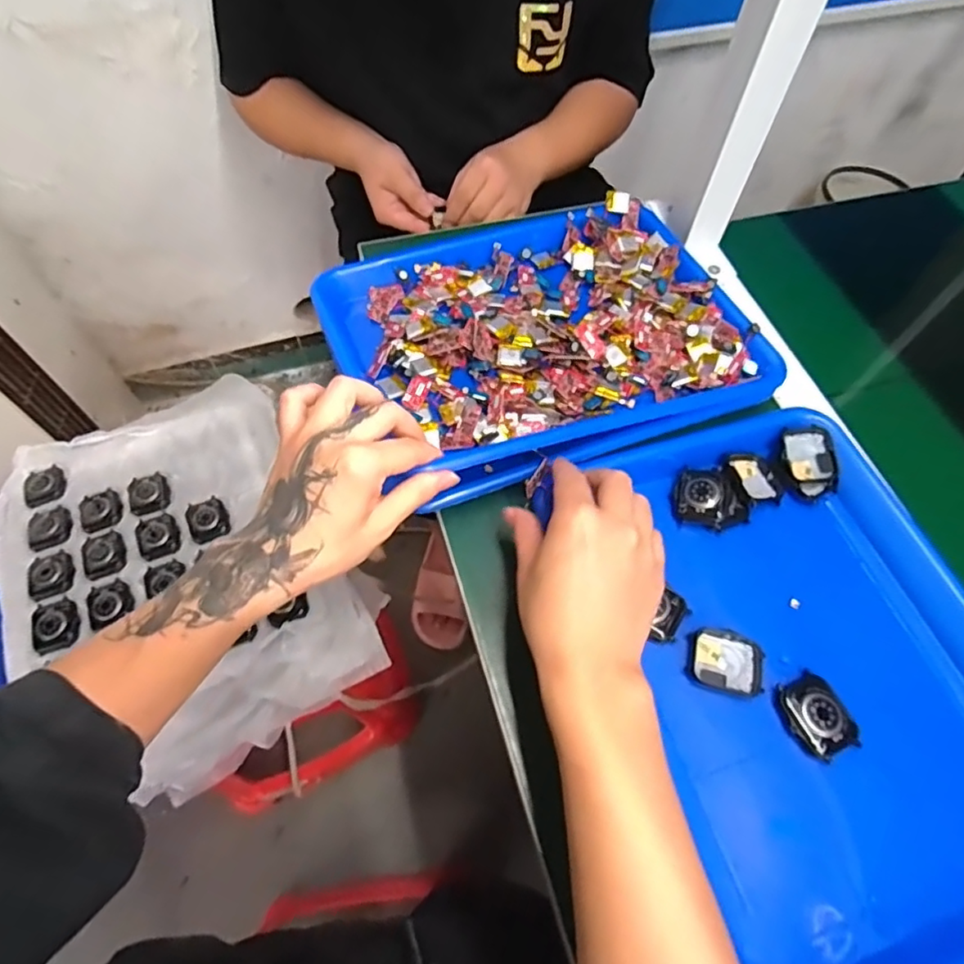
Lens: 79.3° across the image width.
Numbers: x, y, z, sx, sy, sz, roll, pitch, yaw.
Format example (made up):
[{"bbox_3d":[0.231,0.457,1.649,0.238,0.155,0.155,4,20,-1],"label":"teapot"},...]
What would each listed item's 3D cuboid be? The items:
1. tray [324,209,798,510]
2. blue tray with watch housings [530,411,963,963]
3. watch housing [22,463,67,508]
[{"bbox_3d":[0.045,-0.132,0.474,0.321,0.042,0.256,-20,64,-12],"label":"tray"},{"bbox_3d":[0.209,0.114,0.379,0.234,0.041,0.338,-15,63,-10],"label":"blue tray with watch housings"},{"bbox_3d":[-0.460,0.003,0.611,0.040,0.007,0.049,-29,66,-16],"label":"watch housing"}]

